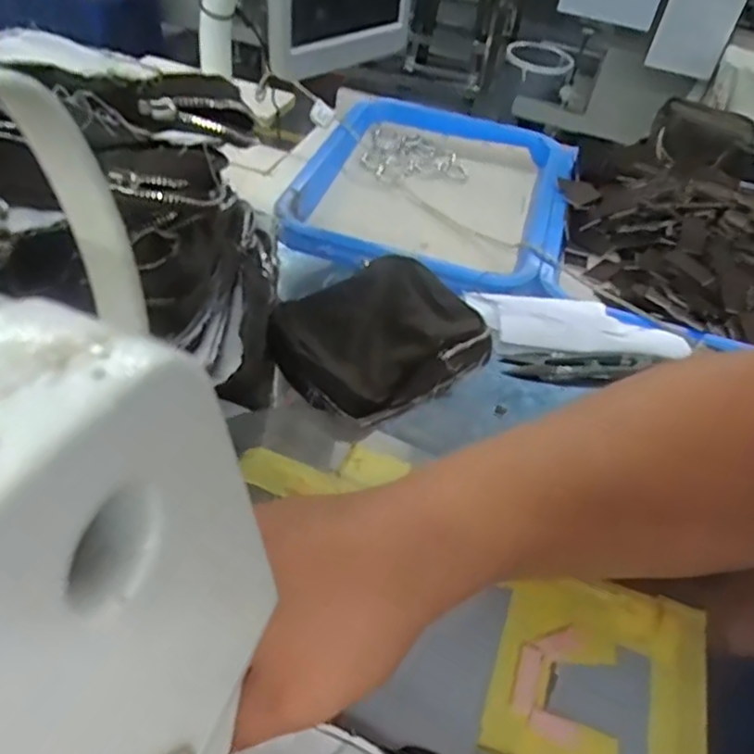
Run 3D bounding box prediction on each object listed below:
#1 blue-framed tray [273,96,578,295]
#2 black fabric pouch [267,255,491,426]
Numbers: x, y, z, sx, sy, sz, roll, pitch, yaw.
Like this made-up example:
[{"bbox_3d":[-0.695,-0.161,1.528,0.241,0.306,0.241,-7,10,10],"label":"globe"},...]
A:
[{"bbox_3d":[0.058,-0.169,0.617,0.240,0.052,0.276,16,46,7],"label":"blue-framed tray"},{"bbox_3d":[0.006,-0.032,0.445,0.145,0.029,0.108,-24,54,-29],"label":"black fabric pouch"}]

